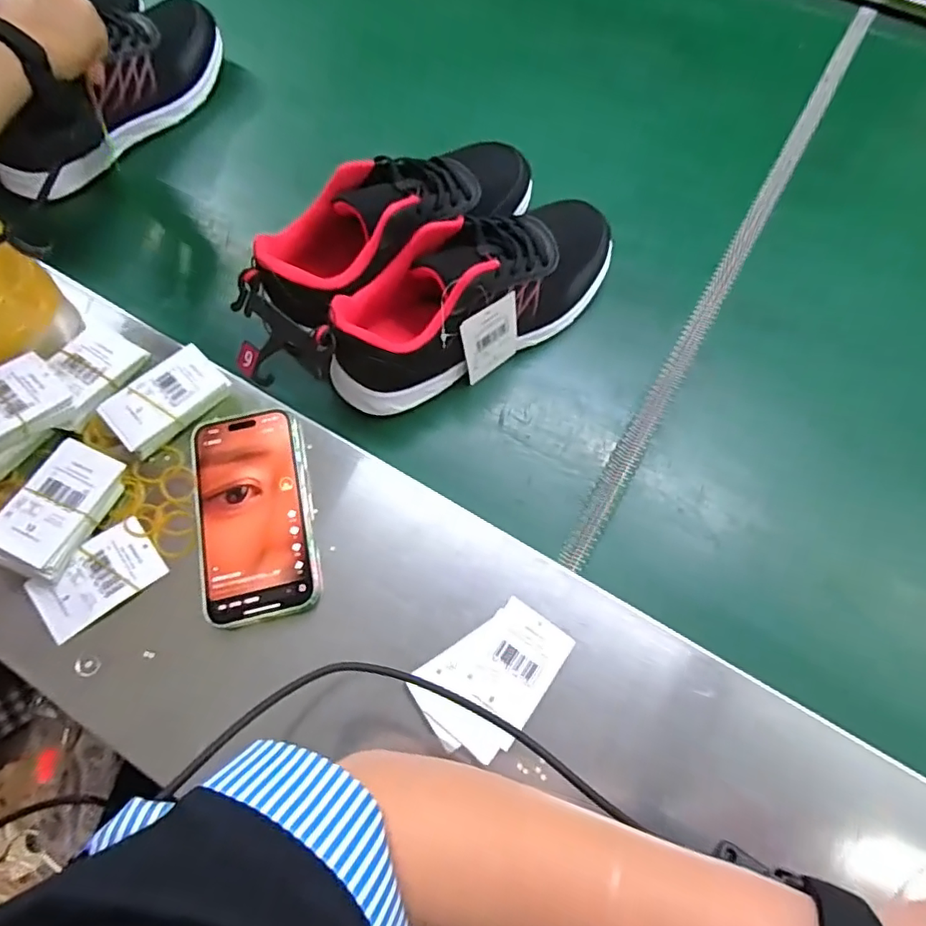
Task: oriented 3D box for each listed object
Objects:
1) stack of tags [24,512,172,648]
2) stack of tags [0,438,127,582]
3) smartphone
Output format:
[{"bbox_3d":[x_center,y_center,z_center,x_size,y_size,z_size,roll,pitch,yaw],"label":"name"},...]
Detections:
[{"bbox_3d":[-0.246,0.077,0.377,0.081,0.011,0.047,-38,74,-16],"label":"stack of tags"},{"bbox_3d":[-0.276,0.032,0.384,0.051,0.025,0.088,20,68,6],"label":"stack of tags"},{"bbox_3d":[-0.145,0.034,0.395,0.075,0.019,0.153,-11,68,-7],"label":"smartphone"}]

